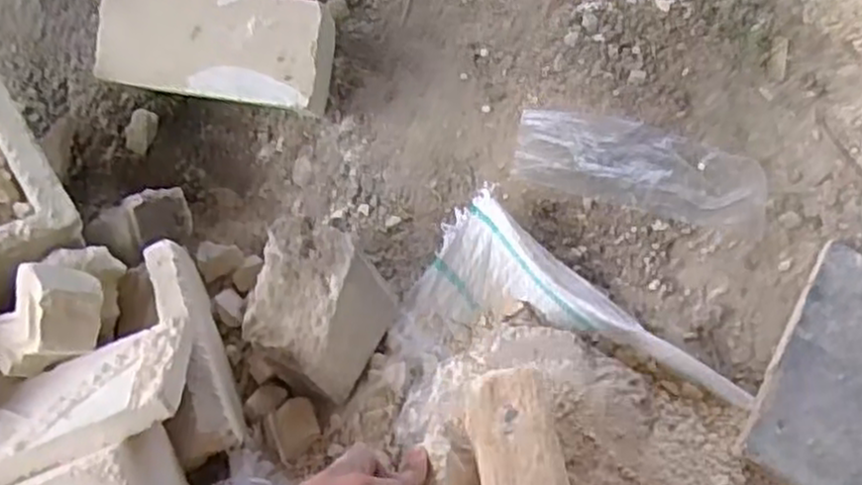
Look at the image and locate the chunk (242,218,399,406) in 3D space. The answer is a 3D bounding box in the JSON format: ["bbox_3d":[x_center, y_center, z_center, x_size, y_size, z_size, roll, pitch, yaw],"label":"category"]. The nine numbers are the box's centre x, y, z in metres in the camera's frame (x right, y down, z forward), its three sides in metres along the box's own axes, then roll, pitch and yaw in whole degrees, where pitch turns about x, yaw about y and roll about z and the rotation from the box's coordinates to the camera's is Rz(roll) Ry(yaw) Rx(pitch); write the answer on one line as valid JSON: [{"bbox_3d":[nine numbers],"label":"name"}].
[{"bbox_3d":[-0.095,0.054,0.626,0.104,0.074,0.110,25,65,12],"label":"chunk"}]

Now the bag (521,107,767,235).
[{"bbox_3d":[0.205,-0.074,0.752,0.240,0.025,0.085,13,65,8],"label":"bag"}]

